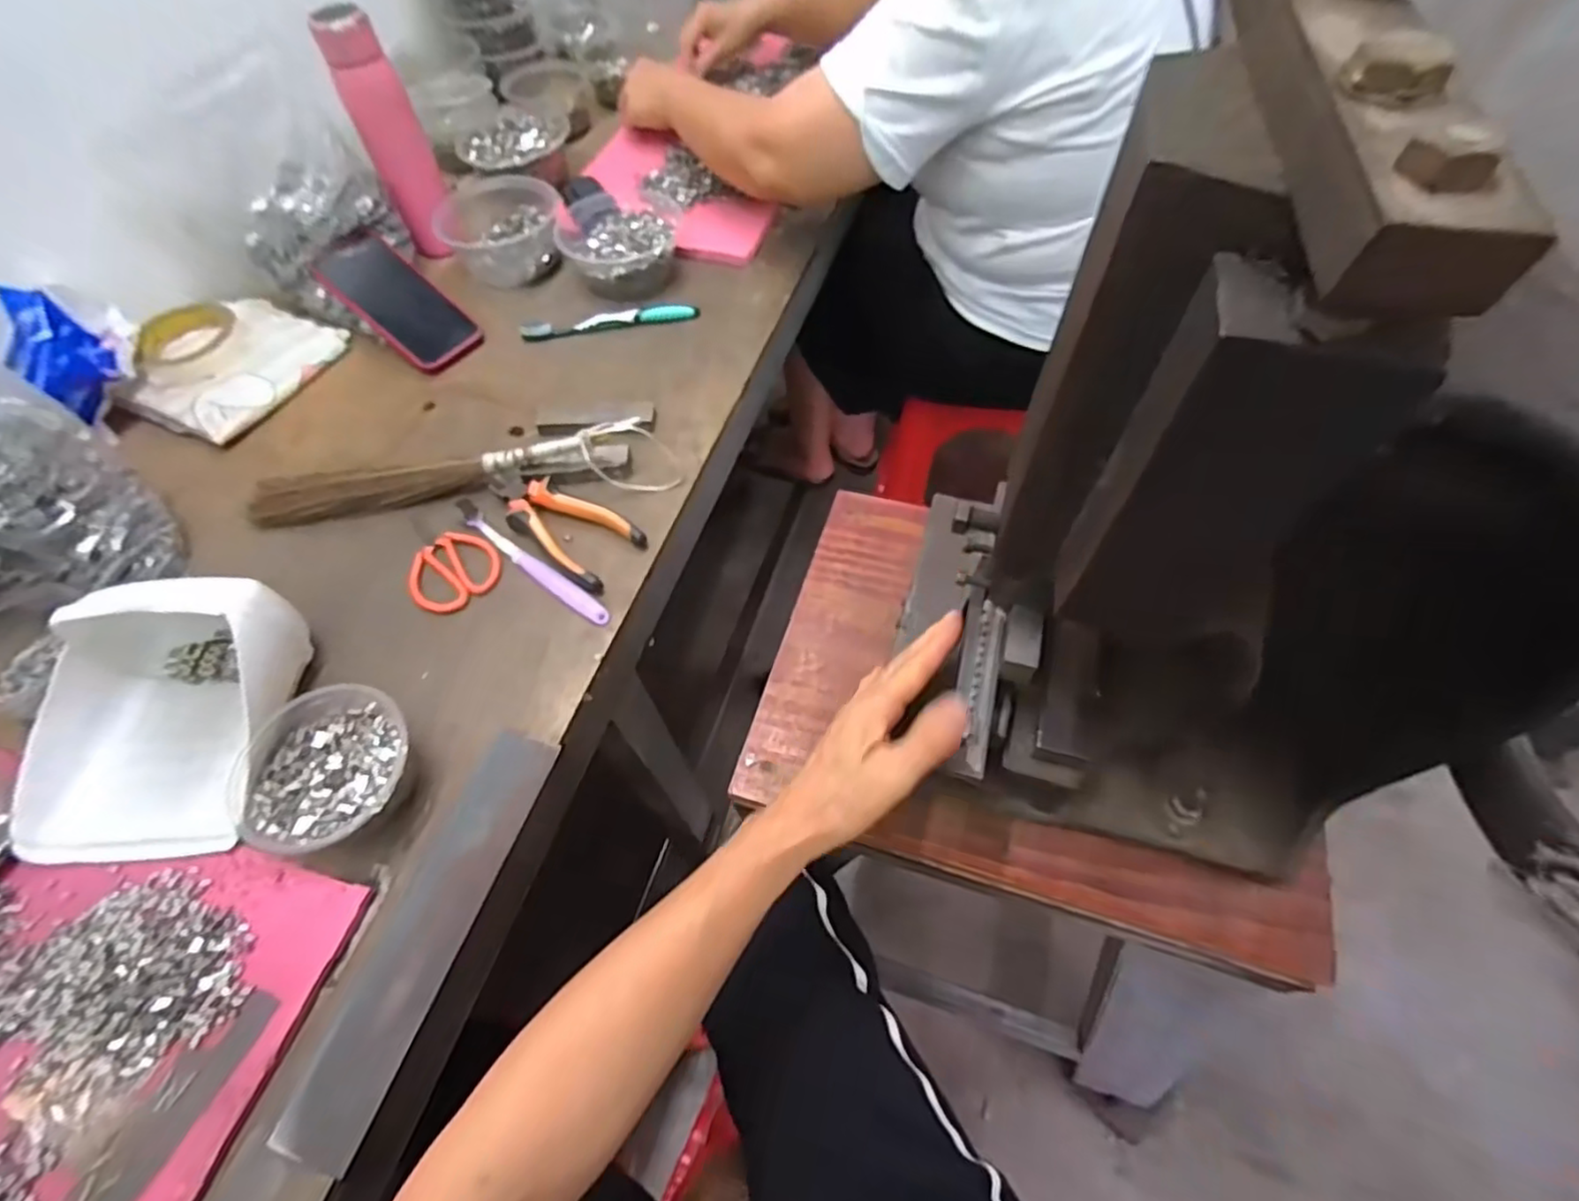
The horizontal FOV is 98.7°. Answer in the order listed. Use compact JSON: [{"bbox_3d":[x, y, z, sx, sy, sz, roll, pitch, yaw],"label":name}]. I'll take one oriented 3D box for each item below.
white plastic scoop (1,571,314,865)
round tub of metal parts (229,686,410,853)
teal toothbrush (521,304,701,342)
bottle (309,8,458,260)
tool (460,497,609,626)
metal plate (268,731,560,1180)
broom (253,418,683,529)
[{"bbox_3d":[-0.427,0.077,0.460,0.151,0.079,0.168,-6,58,0],"label":"white plastic scoop"},{"bbox_3d":[-0.302,0.115,0.454,0.099,0.046,0.106,-2,59,2],"label":"round tub of metal parts"},{"bbox_3d":[-0.189,-0.298,0.717,0.183,0.010,0.018,-10,59,-3],"label":"teal toothbrush"},{"bbox_3d":[-0.405,-0.469,0.701,0.062,0.201,0.078,-27,61,-12],"label":"bottle"},{"bbox_3d":[-0.215,-0.033,0.558,0.178,0.012,0.017,33,66,21],"label":"tool"},{"bbox_3d":[-0.223,0.202,0.426,0.050,0.010,0.244,14,60,11],"label":"metal plate"},{"bbox_3d":[-0.284,-0.112,0.592,0.362,0.032,0.047,-7,58,-1],"label":"broom"}]

